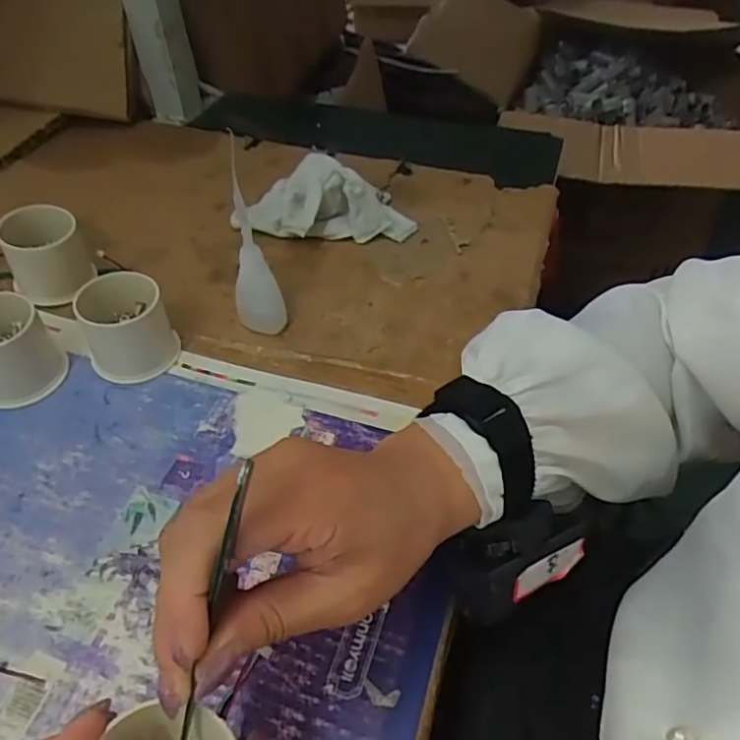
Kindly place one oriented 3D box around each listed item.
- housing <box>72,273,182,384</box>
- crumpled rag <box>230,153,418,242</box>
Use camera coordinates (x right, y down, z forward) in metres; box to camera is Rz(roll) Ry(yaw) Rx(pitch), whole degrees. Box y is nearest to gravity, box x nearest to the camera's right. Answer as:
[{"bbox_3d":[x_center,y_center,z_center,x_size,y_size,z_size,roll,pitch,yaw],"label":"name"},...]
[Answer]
[{"bbox_3d":[-0.160,-0.031,0.386,0.053,0.049,0.060,-24,52,-21],"label":"housing"},{"bbox_3d":[-0.039,-0.142,0.491,0.152,0.052,0.071,-1,47,-2],"label":"crumpled rag"}]

